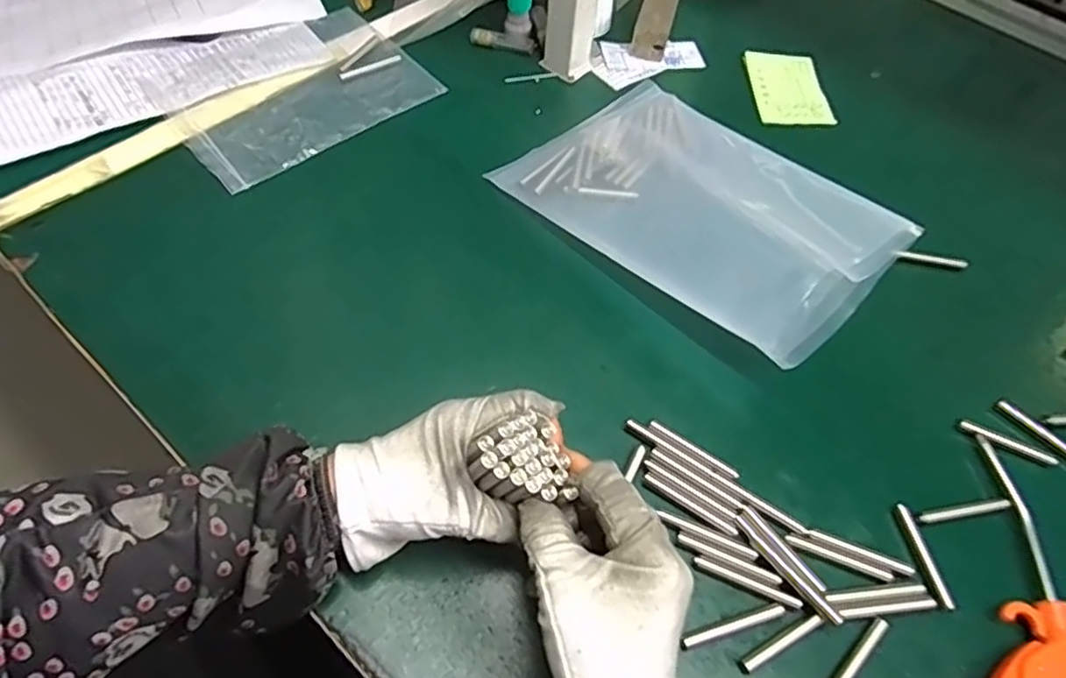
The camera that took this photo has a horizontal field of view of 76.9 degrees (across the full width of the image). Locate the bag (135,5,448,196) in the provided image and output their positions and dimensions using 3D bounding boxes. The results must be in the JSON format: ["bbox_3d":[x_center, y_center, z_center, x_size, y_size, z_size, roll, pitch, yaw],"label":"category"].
[{"bbox_3d":[-0.200,-0.212,0.562,0.199,0.012,0.156,-36,65,-25],"label":"bag"}]

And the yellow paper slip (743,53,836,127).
[{"bbox_3d":[0.235,-0.230,0.616,0.068,0.007,0.095,3,56,-3],"label":"yellow paper slip"}]

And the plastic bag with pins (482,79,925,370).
[{"bbox_3d":[0.127,-0.113,0.490,0.185,0.069,0.260,-38,66,-26],"label":"plastic bag with pins"}]

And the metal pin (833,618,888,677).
[{"bbox_3d":[0.163,0.165,0.340,0.058,0.006,0.008,-38,66,-26],"label":"metal pin"}]

